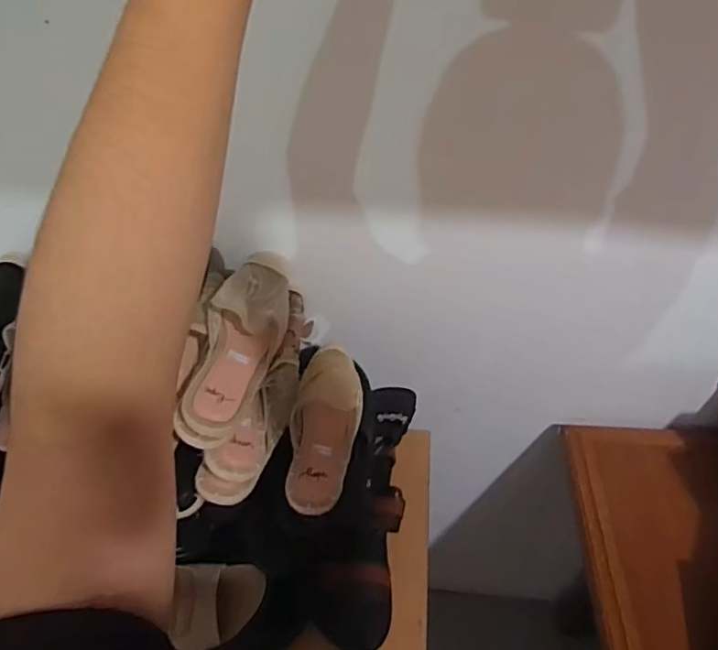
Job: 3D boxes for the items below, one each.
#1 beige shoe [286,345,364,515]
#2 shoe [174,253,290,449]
[{"bbox_3d":[-0.042,0.115,0.718,0.079,0.056,0.226,4,43,6],"label":"beige shoe"},{"bbox_3d":[-0.133,0.008,0.685,0.077,0.074,0.282,6,43,8],"label":"shoe"}]

